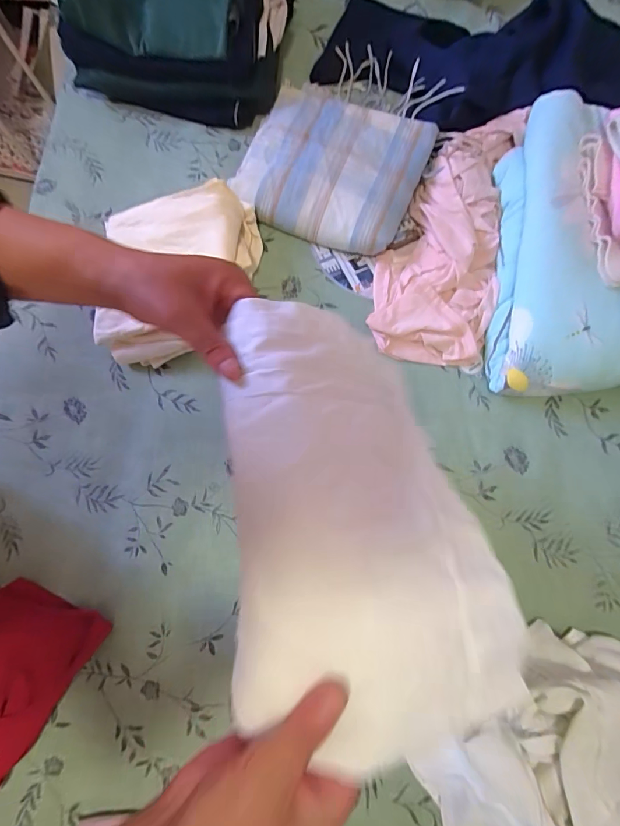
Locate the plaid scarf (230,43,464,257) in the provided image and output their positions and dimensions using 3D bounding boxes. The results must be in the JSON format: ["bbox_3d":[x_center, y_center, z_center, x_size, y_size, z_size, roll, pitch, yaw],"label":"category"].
[{"bbox_3d":[0.052,-0.432,0.626,0.273,0.043,0.324,24,80,5],"label":"plaid scarf"}]

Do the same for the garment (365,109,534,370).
[{"bbox_3d":[0.209,-0.280,0.610,0.179,0.065,0.404,12,79,3],"label":"garment"}]

